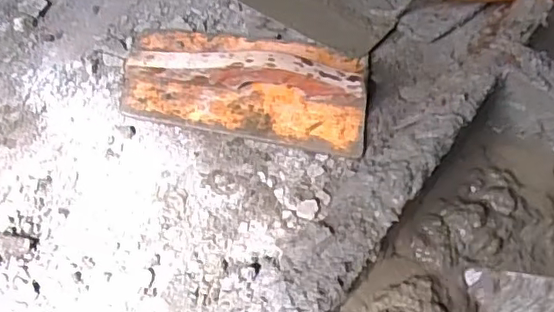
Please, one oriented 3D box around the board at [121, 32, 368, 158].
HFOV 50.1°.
[{"bbox_3d":[-0.031,-0.089,0.666,0.264,0.075,0.138,9,61,4],"label":"board"}]

